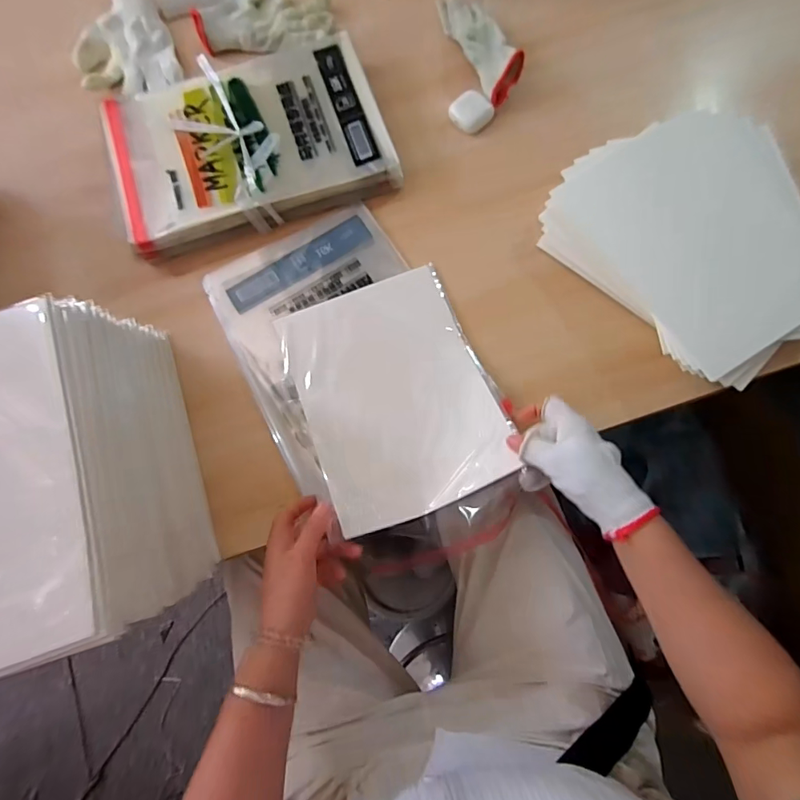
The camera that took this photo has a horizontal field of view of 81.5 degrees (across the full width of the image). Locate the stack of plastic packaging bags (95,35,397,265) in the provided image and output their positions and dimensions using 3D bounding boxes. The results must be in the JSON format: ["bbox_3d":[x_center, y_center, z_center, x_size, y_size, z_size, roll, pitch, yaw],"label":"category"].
[{"bbox_3d":[-0.190,-0.323,0.580,0.327,0.043,0.236,-19,76,-3],"label":"stack of plastic packaging bags"}]

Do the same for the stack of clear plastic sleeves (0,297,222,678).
[{"bbox_3d":[-0.335,0.087,0.424,0.240,0.158,0.282,-19,76,-3],"label":"stack of clear plastic sleeves"}]

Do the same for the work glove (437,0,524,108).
[{"bbox_3d":[0.104,-0.474,0.606,0.053,0.035,0.199,-22,77,-4],"label":"work glove"}]

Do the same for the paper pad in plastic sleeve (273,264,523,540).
[{"bbox_3d":[-0.008,-0.011,0.506,0.195,0.023,0.264,-23,69,-3],"label":"paper pad in plastic sleeve"}]

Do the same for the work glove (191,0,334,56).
[{"bbox_3d":[-0.187,-0.531,0.642,0.180,0.021,0.108,2,76,2],"label":"work glove"}]

